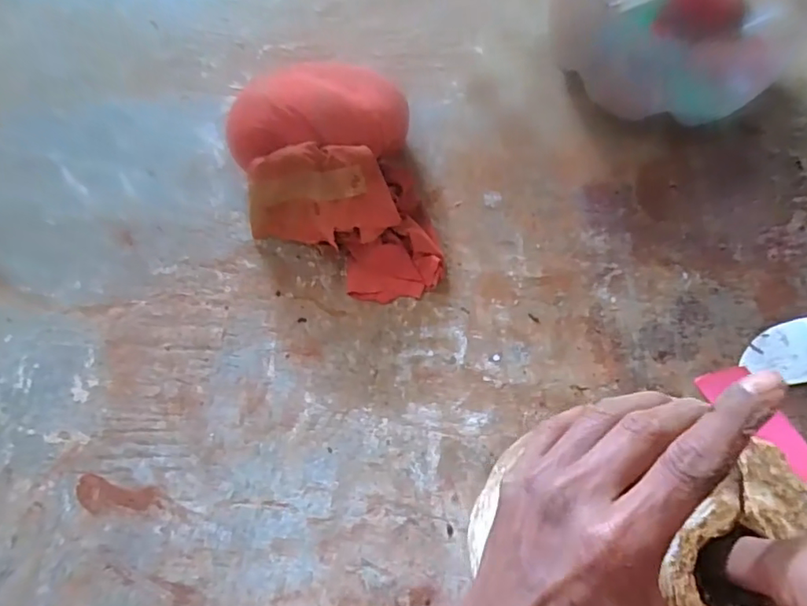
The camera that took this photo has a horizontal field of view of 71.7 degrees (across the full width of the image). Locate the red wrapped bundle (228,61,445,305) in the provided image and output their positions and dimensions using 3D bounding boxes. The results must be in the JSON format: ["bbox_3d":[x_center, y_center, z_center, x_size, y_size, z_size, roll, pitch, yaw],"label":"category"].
[{"bbox_3d":[-0.066,-0.116,0.528,0.167,0.104,0.215,-13,69,-2],"label":"red wrapped bundle"}]

